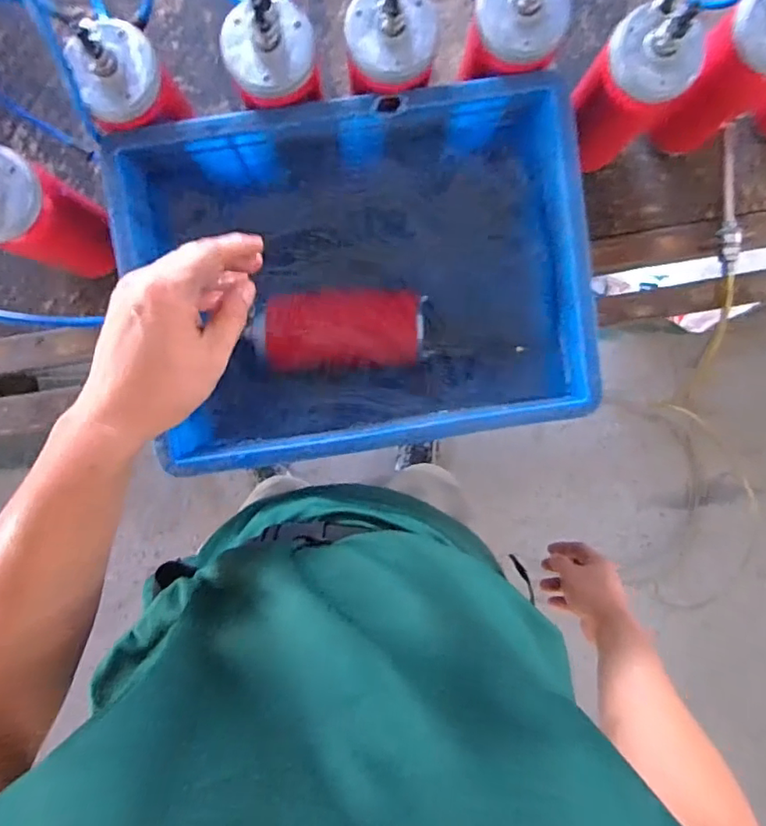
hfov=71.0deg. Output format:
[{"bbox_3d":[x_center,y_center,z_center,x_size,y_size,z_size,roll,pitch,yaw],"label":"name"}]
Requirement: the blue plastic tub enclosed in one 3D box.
[{"bbox_3d":[-0.019,-0.119,0.516,0.392,0.109,0.290,-8,95,0],"label":"blue plastic tub"}]

